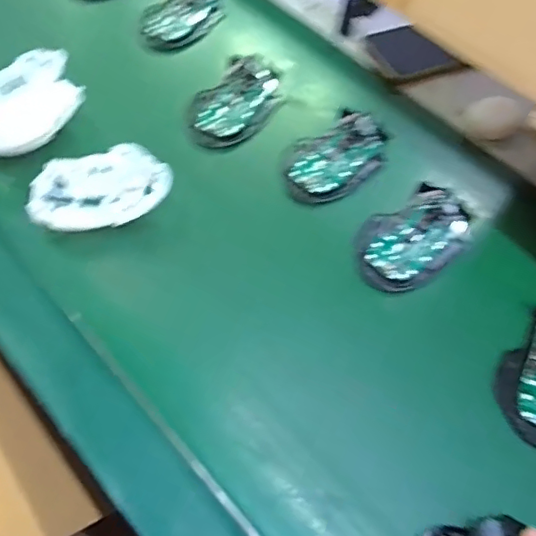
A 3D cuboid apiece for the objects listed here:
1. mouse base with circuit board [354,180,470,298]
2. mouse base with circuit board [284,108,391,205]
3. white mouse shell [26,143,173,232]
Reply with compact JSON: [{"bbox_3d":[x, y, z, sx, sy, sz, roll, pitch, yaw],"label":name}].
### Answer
[{"bbox_3d":[0.127,-0.029,0.477,0.113,0.021,0.071,-30,66,-18],"label":"mouse base with circuit board"},{"bbox_3d":[0.065,-0.107,0.517,0.111,0.024,0.071,-33,67,-19],"label":"mouse base with circuit board"},{"bbox_3d":[-0.142,-0.067,0.475,0.116,0.037,0.064,-12,61,-9],"label":"white mouse shell"}]

